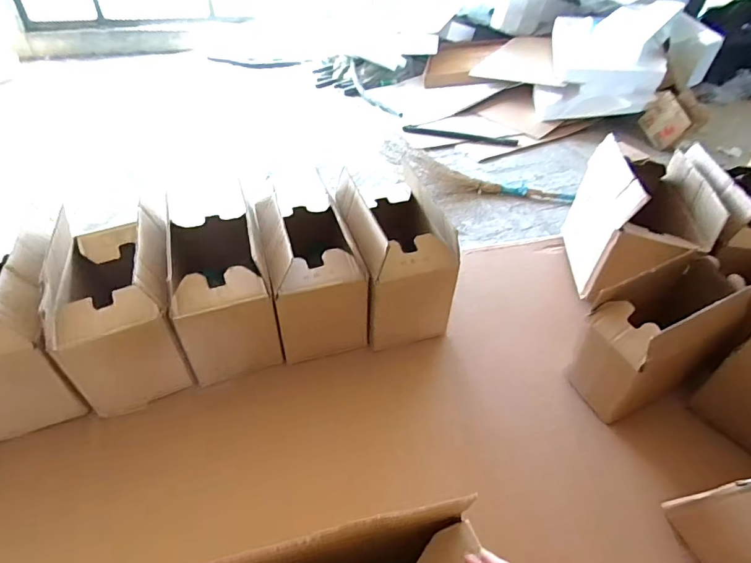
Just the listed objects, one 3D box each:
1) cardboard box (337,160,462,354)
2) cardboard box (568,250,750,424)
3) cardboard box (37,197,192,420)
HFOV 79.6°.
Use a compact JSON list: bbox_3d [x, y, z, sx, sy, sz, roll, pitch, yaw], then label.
[{"bbox_3d":[0.024,-0.047,0.751,0.147,0.206,0.223,-11,44,-14],"label":"cardboard box"},{"bbox_3d":[0.392,0.078,0.637,0.195,0.177,0.106,-17,46,-20],"label":"cardboard box"},{"bbox_3d":[-0.363,0.024,0.658,0.152,0.217,0.223,-17,46,-20],"label":"cardboard box"}]

